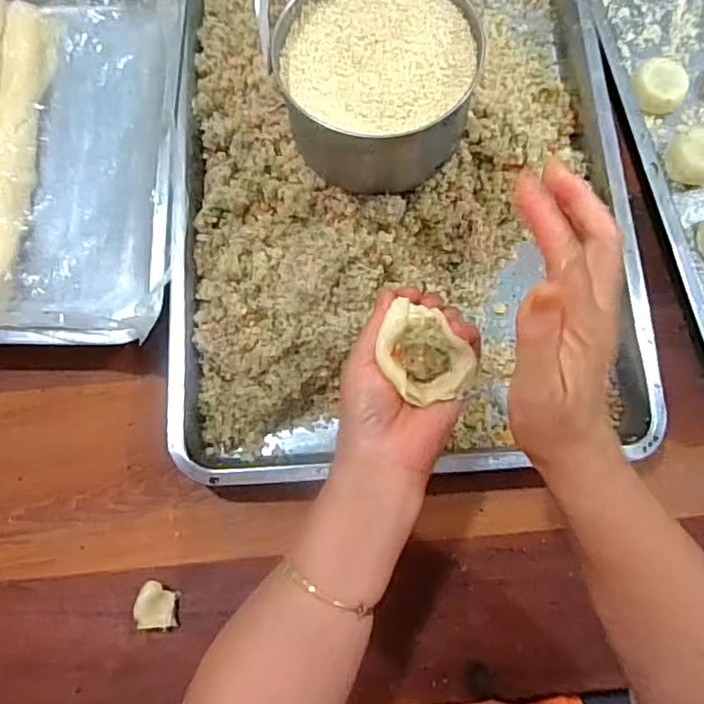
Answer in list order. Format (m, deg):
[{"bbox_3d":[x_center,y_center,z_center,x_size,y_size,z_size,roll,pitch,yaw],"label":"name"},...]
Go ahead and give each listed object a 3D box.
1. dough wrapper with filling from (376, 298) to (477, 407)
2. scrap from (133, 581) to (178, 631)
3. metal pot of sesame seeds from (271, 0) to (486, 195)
[{"bbox_3d":[0.045,0.002,0.377,0.065,0.020,0.050,41,78,8],"label":"dough wrapper with filling"},{"bbox_3d":[-0.155,0.200,0.468,0.026,0.022,0.033,3,76,-1],"label":"scrap"},{"bbox_3d":[0.018,-0.196,0.427,0.132,0.072,0.135,0,75,0],"label":"metal pot of sesame seeds"}]

